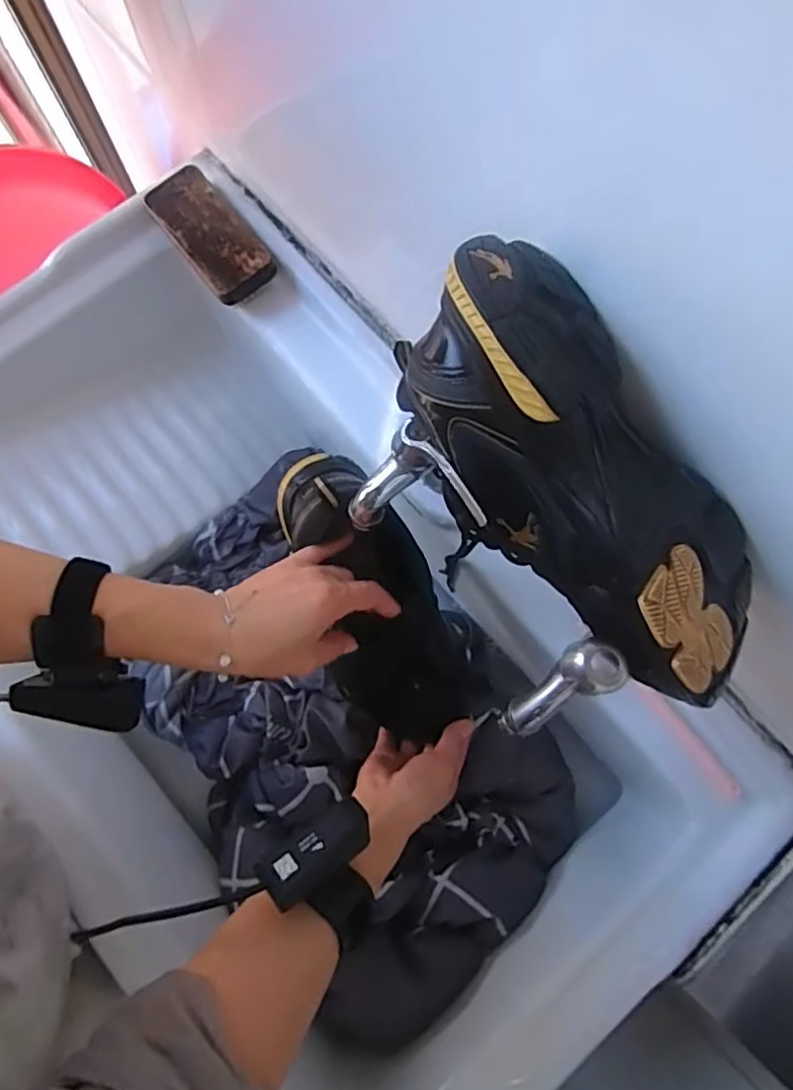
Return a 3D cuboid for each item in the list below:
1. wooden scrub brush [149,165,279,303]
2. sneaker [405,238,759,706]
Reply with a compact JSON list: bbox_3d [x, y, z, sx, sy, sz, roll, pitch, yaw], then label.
[{"bbox_3d":[-0.175,-0.293,0.585,0.060,0.025,0.141,-37,81,-9],"label":"wooden scrub brush"},{"bbox_3d":[0.097,-0.033,0.333,0.114,0.101,0.241,-37,94,-9],"label":"sneaker"}]

